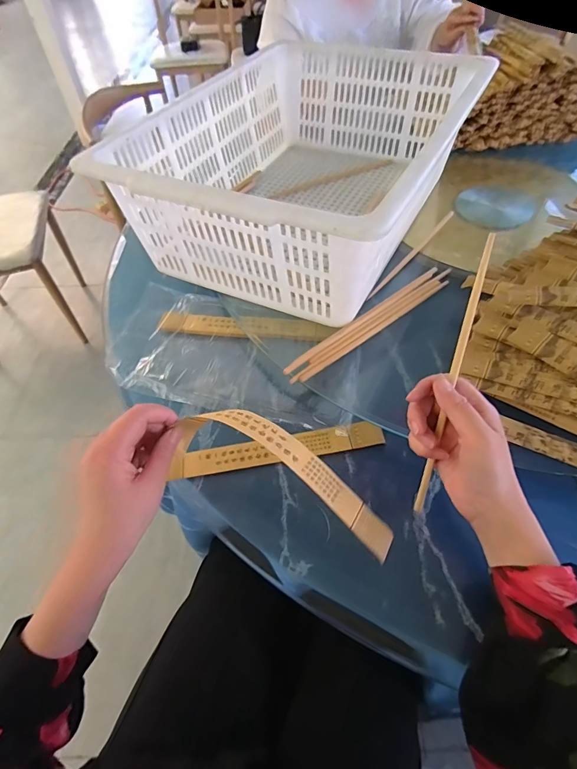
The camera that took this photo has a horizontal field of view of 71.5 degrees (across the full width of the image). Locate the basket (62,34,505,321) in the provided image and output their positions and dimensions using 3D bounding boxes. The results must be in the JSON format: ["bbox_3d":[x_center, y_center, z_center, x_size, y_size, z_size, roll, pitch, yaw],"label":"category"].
[{"bbox_3d":[0.033,-0.301,0.567,0.362,0.161,0.470,23,58,19],"label":"basket"}]

